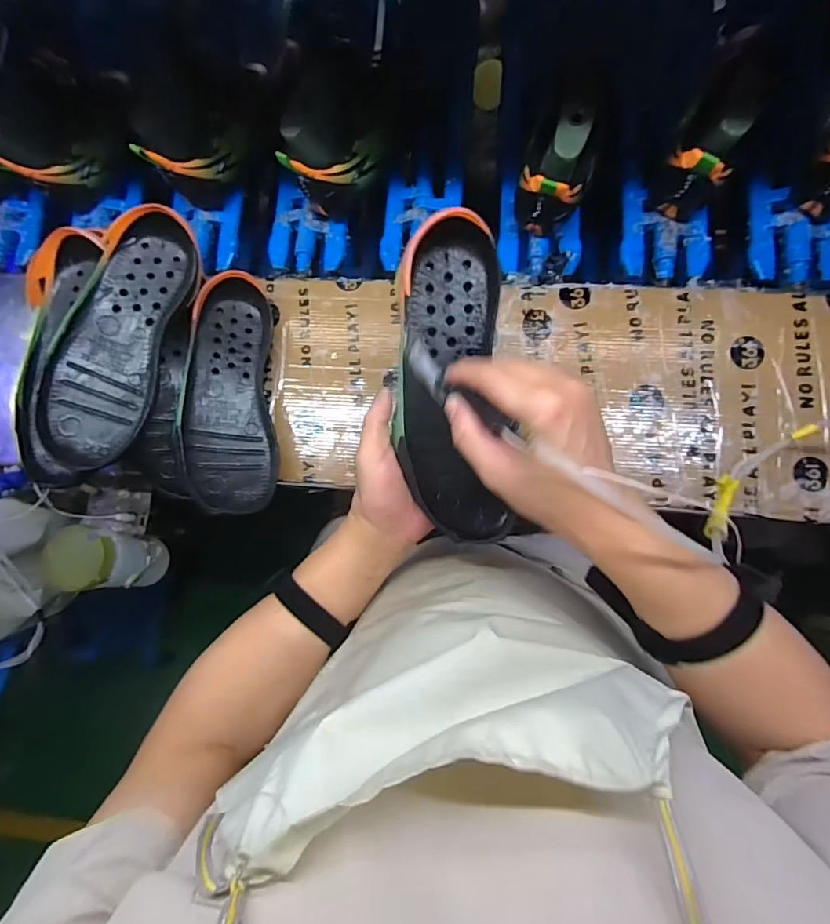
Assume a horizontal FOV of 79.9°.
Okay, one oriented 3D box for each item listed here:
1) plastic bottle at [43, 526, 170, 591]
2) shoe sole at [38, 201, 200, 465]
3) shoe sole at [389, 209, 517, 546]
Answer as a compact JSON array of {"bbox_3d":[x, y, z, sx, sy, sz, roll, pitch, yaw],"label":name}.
[{"bbox_3d":[-0.371,0.118,0.604,0.072,0.126,0.076,0,83,7],"label":"plastic bottle"},{"bbox_3d":[-0.276,-0.118,0.457,0.095,0.040,0.249,16,82,-14],"label":"shoe sole"},{"bbox_3d":[0.031,-0.060,0.394,0.090,0.040,0.250,-1,99,7],"label":"shoe sole"}]

